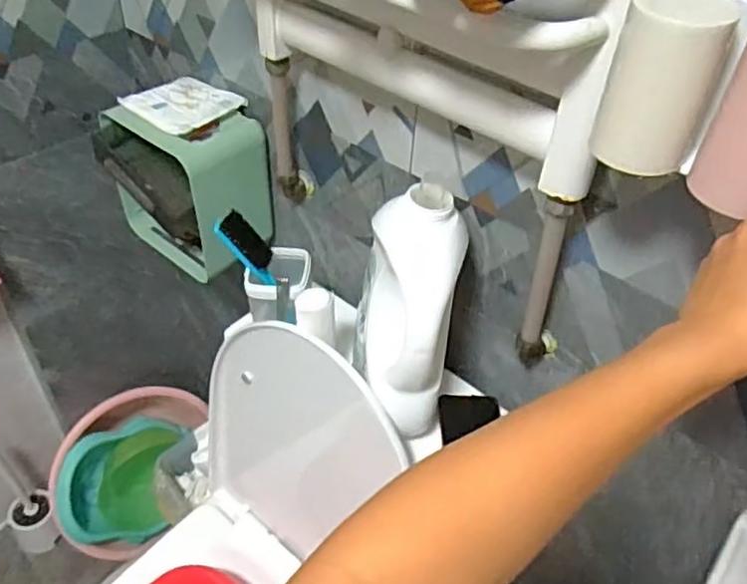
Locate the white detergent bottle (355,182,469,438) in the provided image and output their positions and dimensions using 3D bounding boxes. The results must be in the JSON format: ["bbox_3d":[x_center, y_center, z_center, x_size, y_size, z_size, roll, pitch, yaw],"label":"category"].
[{"bbox_3d":[0.035,0.020,0.722,0.102,0.261,0.086,6,16,2],"label":"white detergent bottle"}]

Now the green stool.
[{"bbox_3d":[-0.272,-0.163,1.006,0.203,0.214,0.166,36,51,29],"label":"green stool"}]

